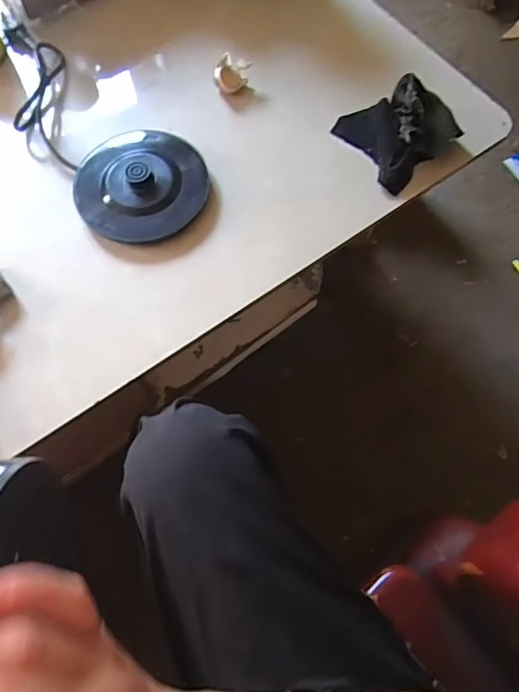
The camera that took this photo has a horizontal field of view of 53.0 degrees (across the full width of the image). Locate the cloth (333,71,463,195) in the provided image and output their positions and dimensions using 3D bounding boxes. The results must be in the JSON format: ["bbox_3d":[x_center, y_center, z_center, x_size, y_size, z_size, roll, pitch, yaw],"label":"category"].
[{"bbox_3d":[0.145,-0.243,0.565,0.104,0.052,0.115,-40,74,-14],"label":"cloth"}]

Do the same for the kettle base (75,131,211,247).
[{"bbox_3d":[-0.128,-0.178,0.558,0.136,0.031,0.133,0,69,0],"label":"kettle base"}]

